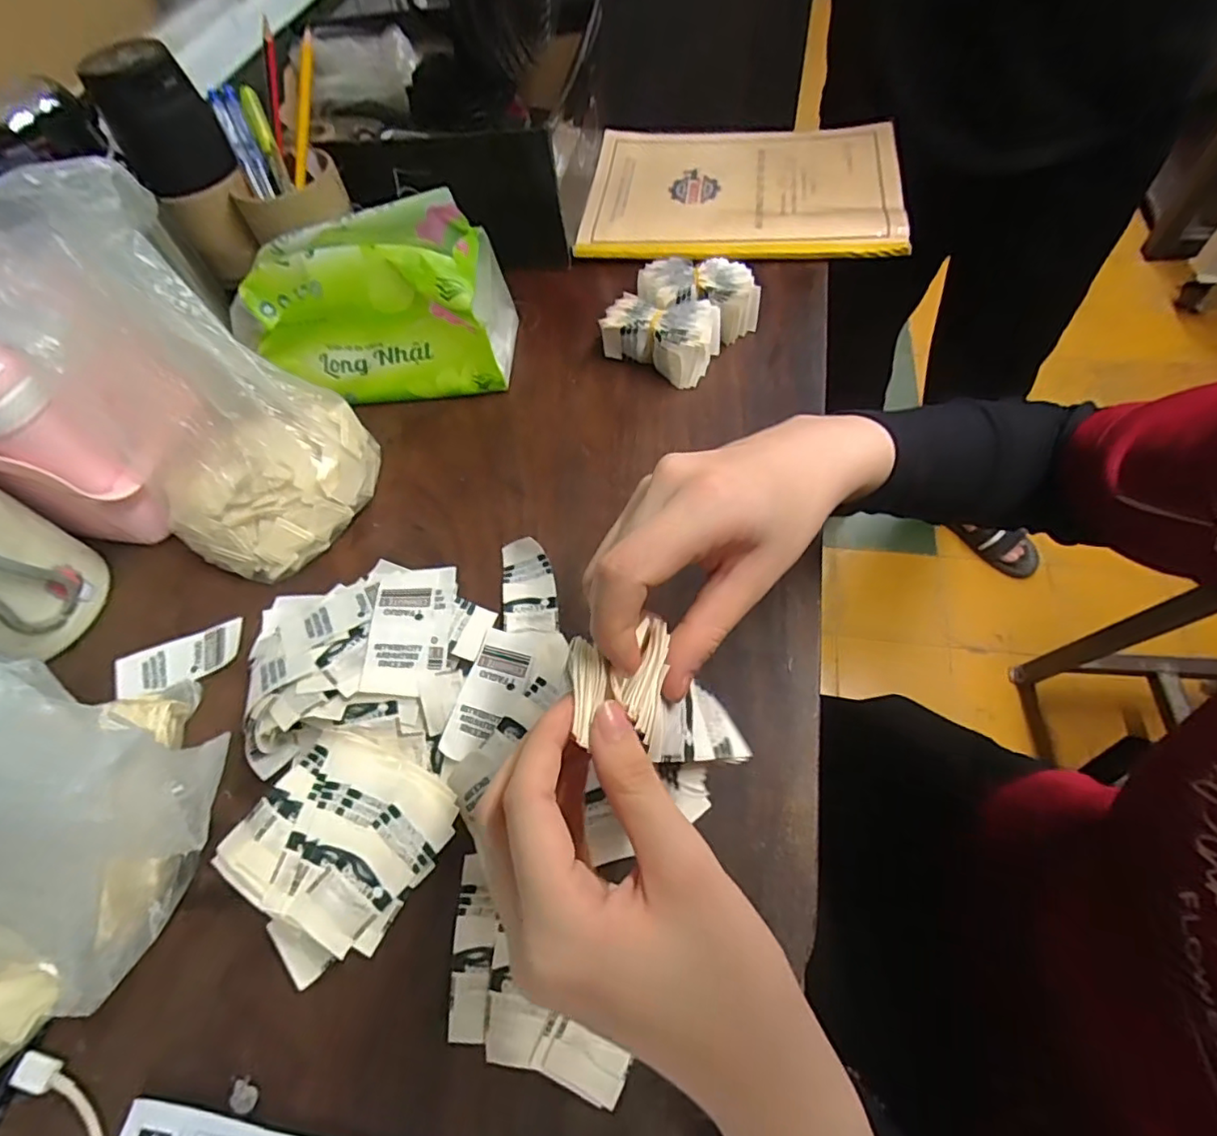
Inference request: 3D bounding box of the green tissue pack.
[{"bbox_3d":[-0.179,-0.206,0.472,0.189,0.120,0.090,-3,59,4],"label":"green tissue pack"}]

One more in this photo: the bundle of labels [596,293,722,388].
[{"bbox_3d":[0.043,-0.186,0.483,0.088,0.040,0.052,22,64,18],"label":"bundle of labels"}]

